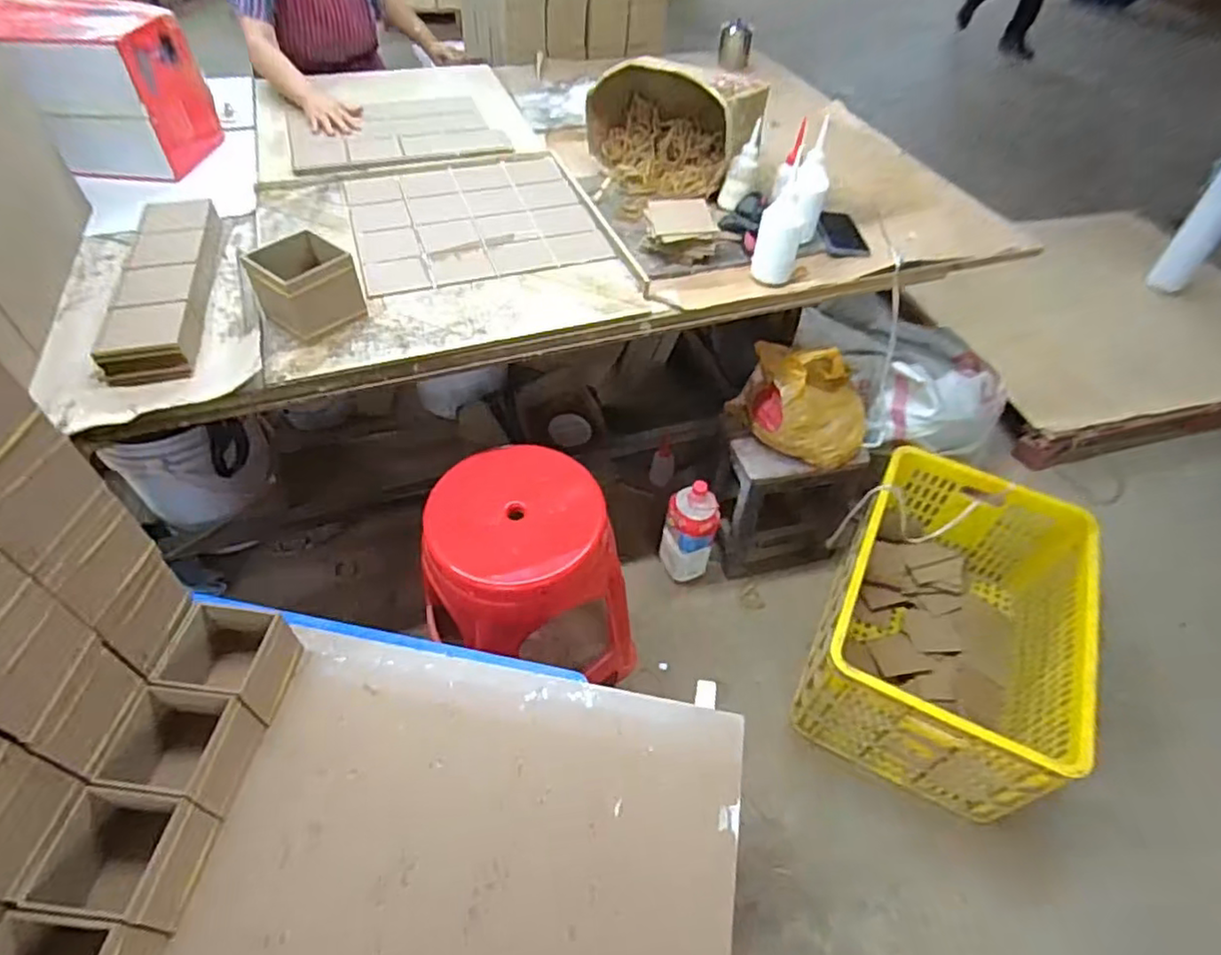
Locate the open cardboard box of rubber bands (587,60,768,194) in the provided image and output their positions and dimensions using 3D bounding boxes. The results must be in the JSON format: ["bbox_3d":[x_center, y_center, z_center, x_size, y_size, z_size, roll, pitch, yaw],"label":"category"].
[{"bbox_3d":[0.122,-0.715,1.293,0.356,0.201,0.193,33,56,23],"label":"open cardboard box of rubber bands"}]

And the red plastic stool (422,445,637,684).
[{"bbox_3d":[-0.156,0.201,1.213,0.359,0.421,0.310,-24,55,-22],"label":"red plastic stool"}]

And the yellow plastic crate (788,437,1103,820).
[{"bbox_3d":[0.657,0.289,1.308,0.405,0.338,0.574,21,52,14],"label":"yellow plastic crate"}]

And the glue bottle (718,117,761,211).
[{"bbox_3d":[0.255,-0.585,1.228,0.055,0.162,0.042,34,28,23],"label":"glue bottle"}]

